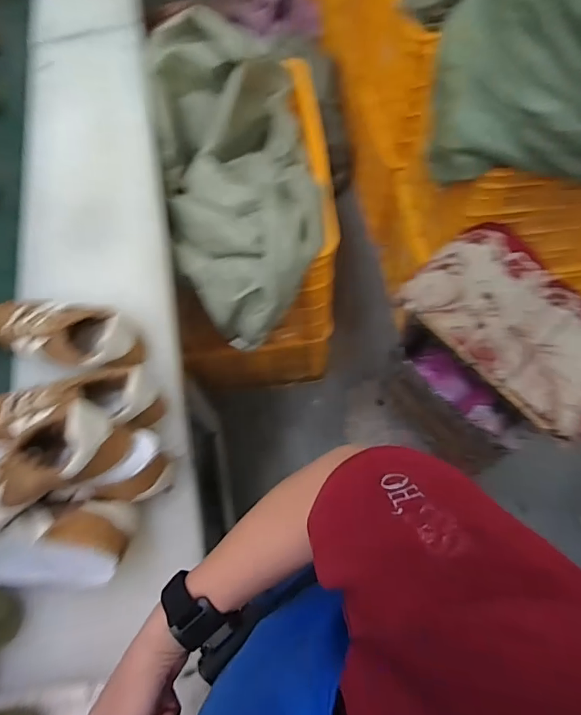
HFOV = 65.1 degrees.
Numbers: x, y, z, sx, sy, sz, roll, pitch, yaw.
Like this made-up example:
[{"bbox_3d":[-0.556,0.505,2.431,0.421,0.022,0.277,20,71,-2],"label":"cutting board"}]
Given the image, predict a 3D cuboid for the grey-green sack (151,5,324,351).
[{"bbox_3d":[-0.104,-0.377,0.931,0.302,0.210,0.673,-10,65,-1],"label":"grey-green sack"}]

